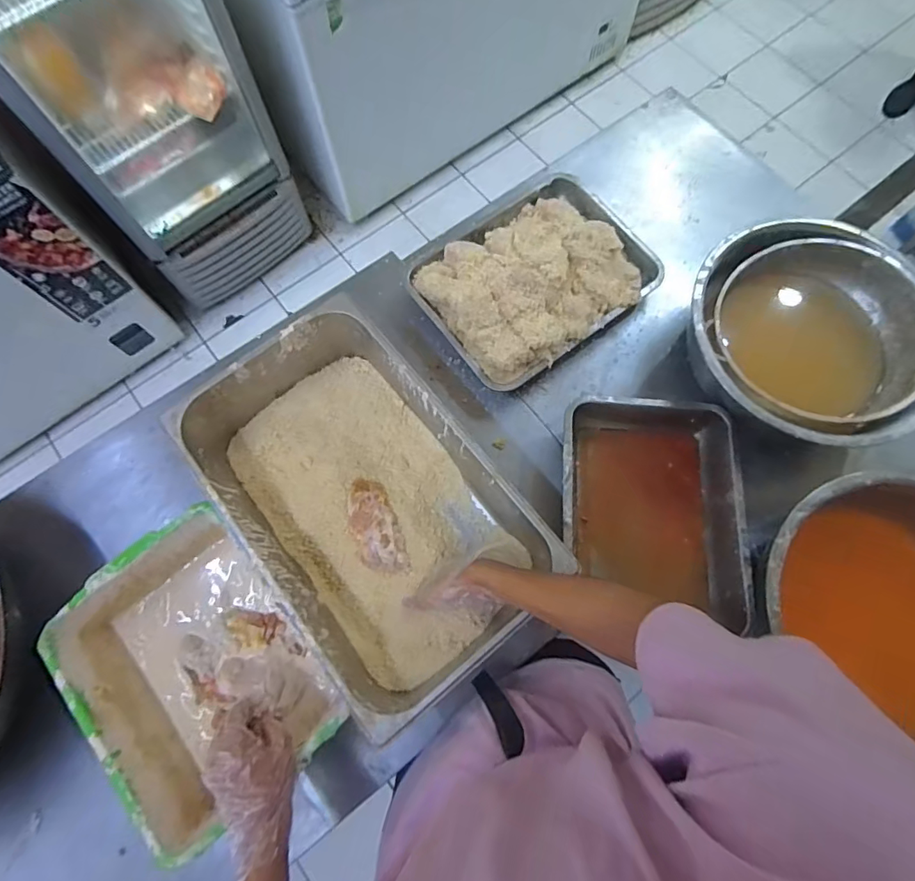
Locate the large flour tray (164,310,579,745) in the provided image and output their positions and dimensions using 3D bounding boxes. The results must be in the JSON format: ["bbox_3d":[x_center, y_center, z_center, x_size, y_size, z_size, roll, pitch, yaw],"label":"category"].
[{"bbox_3d":[-0.118,0.102,0.724,0.325,0.148,0.562,-42,78,-11],"label":"large flour tray"}]

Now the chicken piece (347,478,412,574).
[{"bbox_3d":[-0.128,0.133,0.771,0.070,0.027,0.157,-22,75,-6],"label":"chicken piece"}]

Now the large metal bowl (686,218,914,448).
[{"bbox_3d":[0.551,-0.151,0.815,0.370,0.148,0.352,0,74,0],"label":"large metal bowl"}]

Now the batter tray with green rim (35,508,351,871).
[{"bbox_3d":[-0.338,0.300,0.675,0.259,0.121,0.350,-42,78,-11],"label":"batter tray with green rim"}]

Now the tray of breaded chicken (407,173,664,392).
[{"bbox_3d":[0.132,-0.297,0.875,0.384,0.107,0.303,-36,77,-9],"label":"tray of breaded chicken"}]

